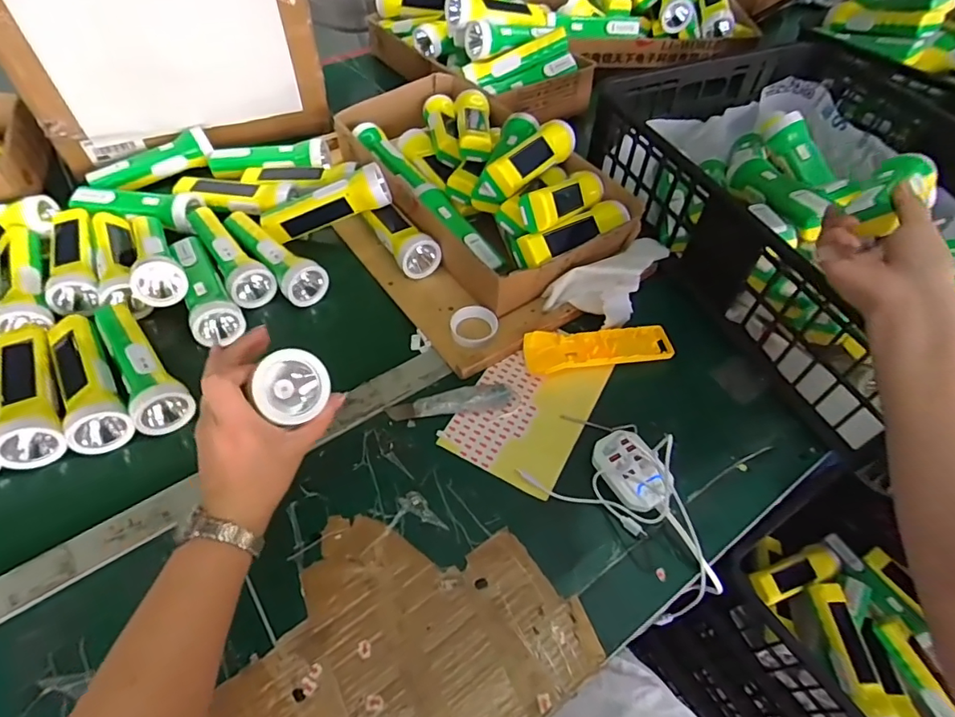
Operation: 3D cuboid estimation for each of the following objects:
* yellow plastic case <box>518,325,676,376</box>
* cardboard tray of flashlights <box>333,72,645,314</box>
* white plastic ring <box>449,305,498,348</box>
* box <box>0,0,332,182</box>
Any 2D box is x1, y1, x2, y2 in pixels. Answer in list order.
[{"bbox_3d":[0.135,-0.011,0.571,0.162,0.023,0.045,-7,54,-7],"label":"yellow plastic case"},{"bbox_3d":[-0.002,-0.267,0.690,0.247,0.113,0.443,-26,58,-19],"label":"cardboard tray of flashlights"},{"bbox_3d":[-0.003,-0.035,0.589,0.054,0.014,0.056,-9,54,-8],"label":"white plastic ring"},{"bbox_3d":[-0.434,-0.443,0.730,0.378,0.243,0.154,-21,57,-16],"label":"box"}]

